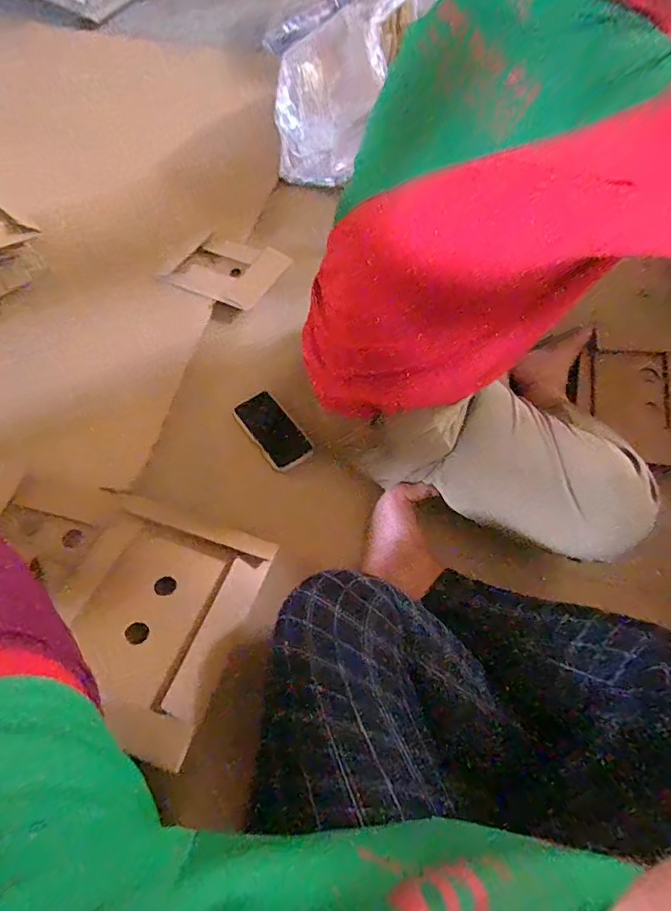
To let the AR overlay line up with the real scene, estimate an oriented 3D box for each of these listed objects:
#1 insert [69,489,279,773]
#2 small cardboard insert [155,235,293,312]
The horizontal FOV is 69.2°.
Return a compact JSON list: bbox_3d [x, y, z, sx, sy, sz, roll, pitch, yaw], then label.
[{"bbox_3d":[-0.239,0.203,0.645,0.228,0.029,0.303,15,47,8],"label":"insert"},{"bbox_3d":[-0.231,-0.410,1.071,0.231,0.033,0.182,28,65,15],"label":"small cardboard insert"}]

